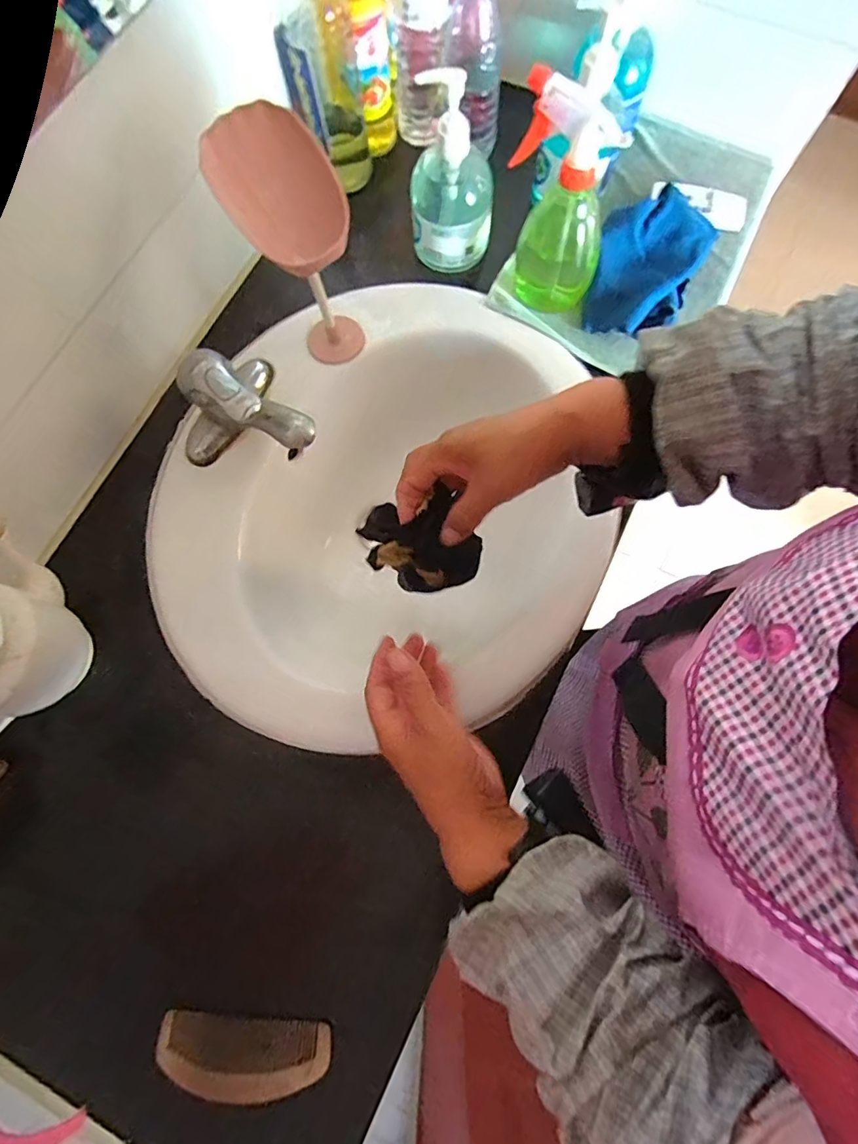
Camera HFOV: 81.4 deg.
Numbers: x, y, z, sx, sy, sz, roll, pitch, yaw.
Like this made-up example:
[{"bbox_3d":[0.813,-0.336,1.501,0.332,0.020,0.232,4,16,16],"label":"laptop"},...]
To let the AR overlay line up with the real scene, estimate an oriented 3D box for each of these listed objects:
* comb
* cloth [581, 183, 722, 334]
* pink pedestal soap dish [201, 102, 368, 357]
[{"bbox_3d":[-0.145,0.379,0.390,0.133,0.012,0.051,4,77,2],"label":"comb"},{"bbox_3d":[0.226,-0.322,0.525,0.108,0.052,0.145,26,78,7],"label":"cloth"},{"bbox_3d":[-0.116,-0.284,0.452,0.092,0.179,0.107,-25,77,-5],"label":"pink pedestal soap dish"}]

